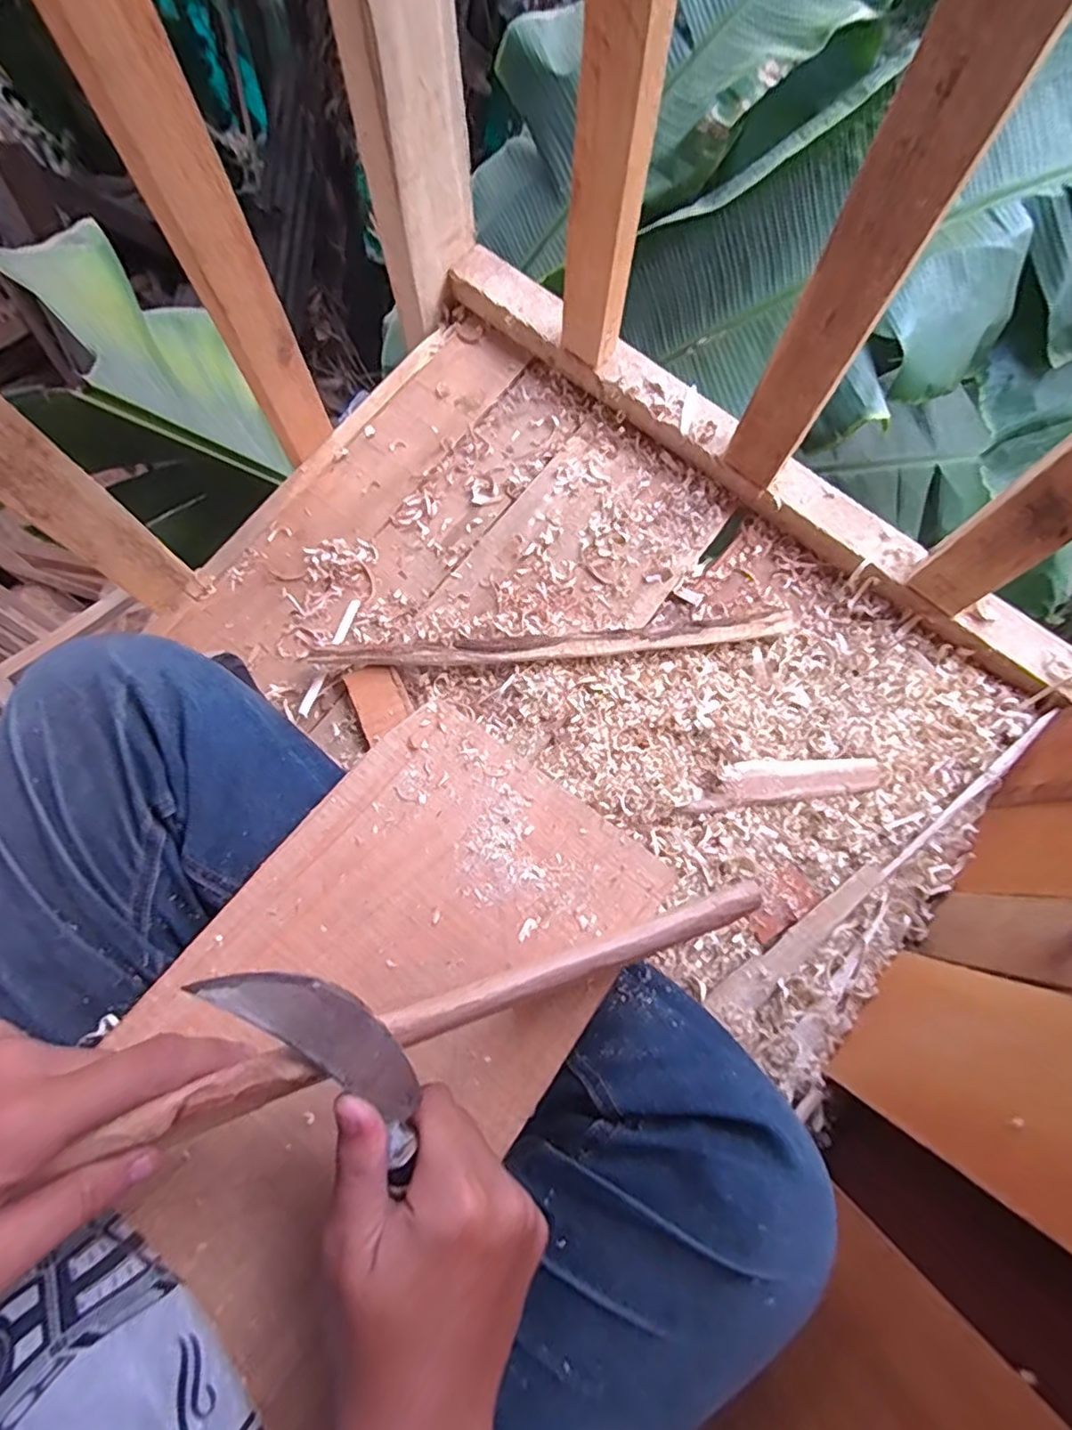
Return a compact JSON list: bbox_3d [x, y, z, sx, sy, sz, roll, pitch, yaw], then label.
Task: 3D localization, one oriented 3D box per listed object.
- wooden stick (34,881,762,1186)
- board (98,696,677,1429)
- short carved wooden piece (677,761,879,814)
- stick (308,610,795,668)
[{"bbox_3d":[-0.031,0.111,0.238,0.258,0.012,0.014,-16,76,-12],"label":"wooden stick"},{"bbox_3d":[-0.083,0.154,0.343,0.197,0.006,0.304,38,70,7],"label":"board"},{"bbox_3d":[0.217,0.057,0.543,0.172,0.012,0.036,-7,76,-2],"label":"short carved wooden piece"},{"bbox_3d":[0.017,-0.065,0.571,0.430,0.027,0.025,-5,76,-1],"label":"stick"}]

